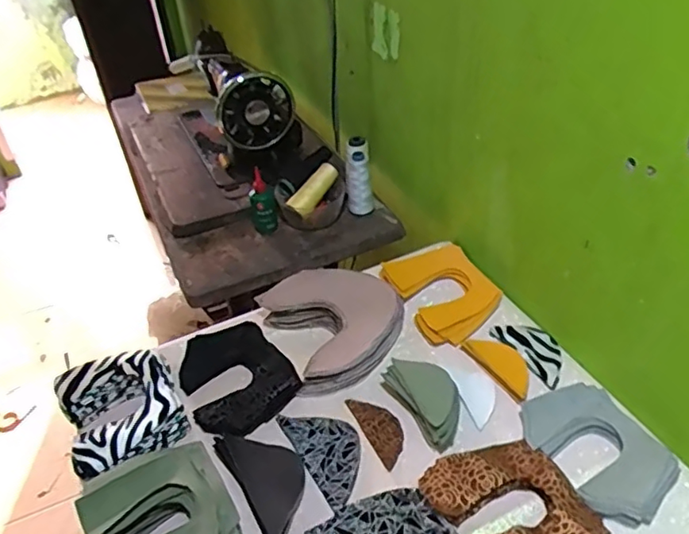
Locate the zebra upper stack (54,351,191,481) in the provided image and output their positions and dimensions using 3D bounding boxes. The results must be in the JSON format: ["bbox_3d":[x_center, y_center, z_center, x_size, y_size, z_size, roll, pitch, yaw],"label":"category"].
[{"bbox_3d":[-0.275,0.173,0.729,0.134,0.041,0.160,-21,42,-19],"label":"zebra upper stack"}]

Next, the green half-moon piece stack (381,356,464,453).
[{"bbox_3d":[0.099,0.156,0.714,0.060,0.042,0.123,-21,43,-20],"label":"green half-moon piece stack"}]

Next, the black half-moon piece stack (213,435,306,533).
[{"bbox_3d":[-0.084,0.232,0.660,0.072,0.009,0.148,-24,44,-23],"label":"black half-moon piece stack"}]

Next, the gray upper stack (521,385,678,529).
[{"bbox_3d":[0.278,0.199,0.652,0.113,0.023,0.159,-21,42,-20],"label":"gray upper stack"}]

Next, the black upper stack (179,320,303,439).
[{"bbox_3d":[-0.144,0.140,0.767,0.129,0.026,0.155,-28,45,-26],"label":"black upper stack"}]

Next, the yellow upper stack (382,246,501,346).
[{"bbox_3d":[0.144,0.031,0.865,0.129,0.034,0.170,-16,41,-14],"label":"yellow upper stack"}]

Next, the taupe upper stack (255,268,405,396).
[{"bbox_3d":[-0.013,0.074,0.819,0.182,0.058,0.175,-25,44,-23],"label":"taupe upper stack"}]

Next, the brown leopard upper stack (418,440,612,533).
[{"bbox_3d":[0.174,0.252,0.601,0.138,0.015,0.172,-22,43,-20],"label":"brown leopard upper stack"}]

